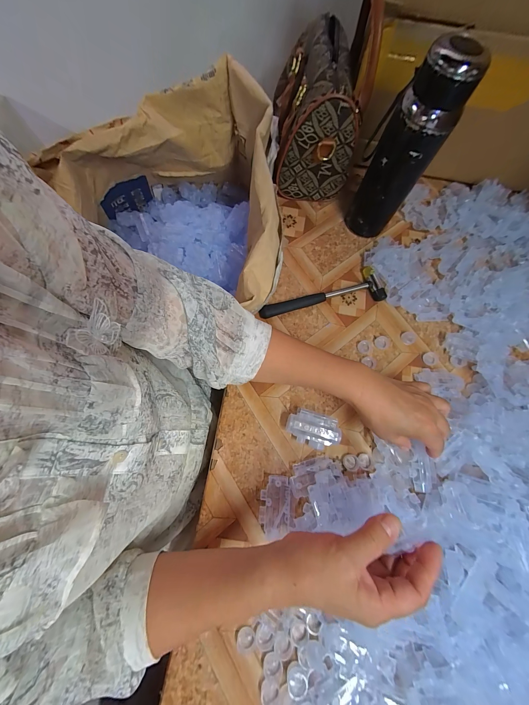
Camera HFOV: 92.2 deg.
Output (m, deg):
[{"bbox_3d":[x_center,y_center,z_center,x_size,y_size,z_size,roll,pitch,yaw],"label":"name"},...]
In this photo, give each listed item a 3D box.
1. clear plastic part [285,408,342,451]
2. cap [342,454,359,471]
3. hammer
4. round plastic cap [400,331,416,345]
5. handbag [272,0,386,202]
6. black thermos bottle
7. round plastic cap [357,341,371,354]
[{"bbox_3d":[0.065,0.105,0.342,0.072,0.029,0.042,16,72,3],"label":"clear plastic part"},{"bbox_3d":[0.117,0.149,0.342,0.020,0.004,0.021,1,72,-2],"label":"cap"},{"bbox_3d":[0.090,-0.097,0.414,0.207,0.020,0.057,-11,73,-6],"label":"hammer"},{"bbox_3d":[0.230,-0.023,0.406,0.017,0.014,0.021,-32,76,-12],"label":"round plastic cap"},{"bbox_3d":[0.091,-0.418,0.442,0.138,0.169,0.235,5,72,-1],"label":"handbag"},{"bbox_3d":[0.185,-0.274,0.365,0.079,0.227,0.063,15,72,2],"label":"black thermos bottle"},{"bbox_3d":[0.157,-0.009,0.399,0.020,0.004,0.020,1,72,-2],"label":"round plastic cap"}]

